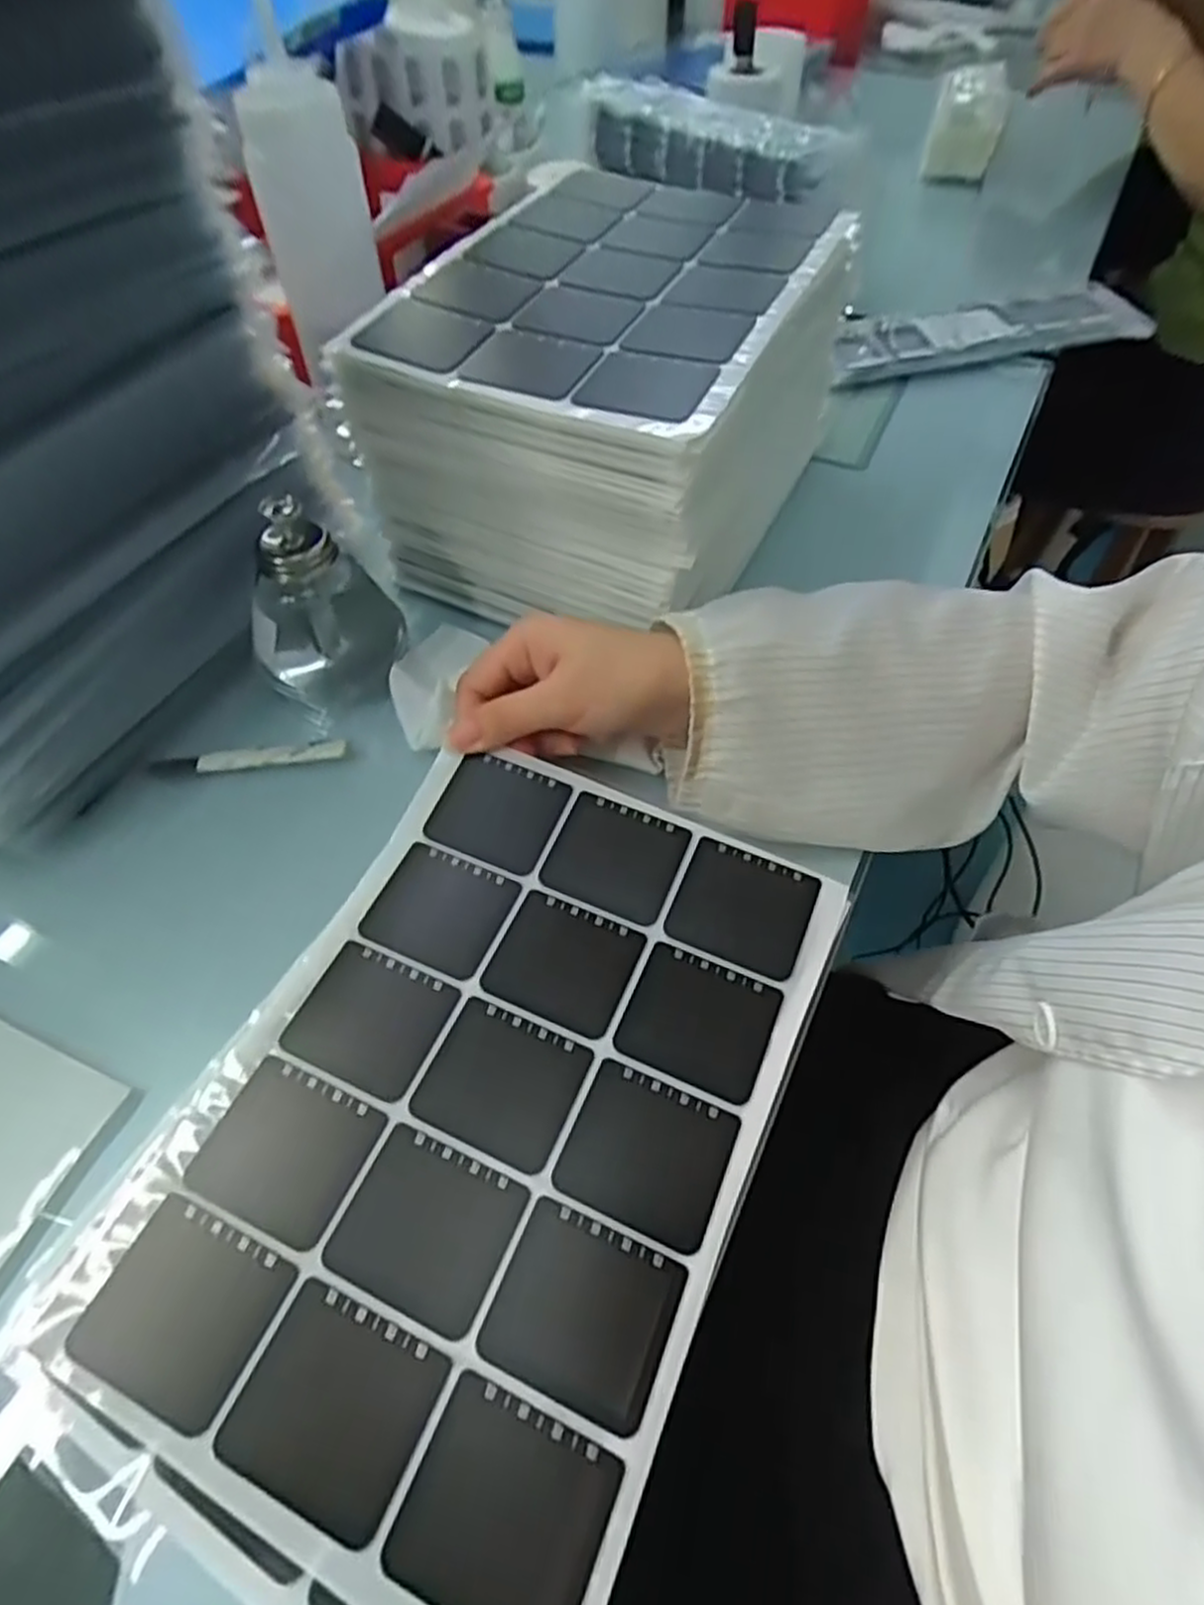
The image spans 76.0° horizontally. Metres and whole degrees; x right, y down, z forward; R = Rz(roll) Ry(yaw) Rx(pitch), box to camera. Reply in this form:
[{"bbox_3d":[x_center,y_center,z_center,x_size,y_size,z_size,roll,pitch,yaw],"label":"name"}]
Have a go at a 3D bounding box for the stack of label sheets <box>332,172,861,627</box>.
[{"bbox_3d":[0.011,-0.250,0.479,0.202,0.141,0.274,22,58,15],"label":"stack of label sheets"}]

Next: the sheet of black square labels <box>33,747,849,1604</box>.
[{"bbox_3d":[-0.038,0.105,0.286,0.185,0.008,0.267,21,58,14],"label":"sheet of black square labels"}]

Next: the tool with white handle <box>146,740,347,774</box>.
[{"bbox_3d":[-0.187,-0.024,0.408,0.102,0.009,0.011,-5,55,-3],"label":"tool with white handle"}]

